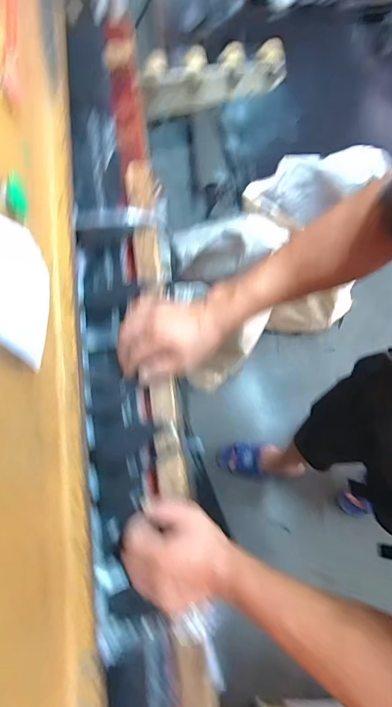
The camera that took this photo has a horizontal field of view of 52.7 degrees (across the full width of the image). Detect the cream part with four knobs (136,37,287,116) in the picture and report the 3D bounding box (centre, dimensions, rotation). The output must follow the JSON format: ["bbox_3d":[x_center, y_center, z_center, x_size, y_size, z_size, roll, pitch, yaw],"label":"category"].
[{"bbox_3d":[0.031,-0.538,0.774,0.275,0.081,0.086,-11,75,-4],"label":"cream part with four knobs"}]

